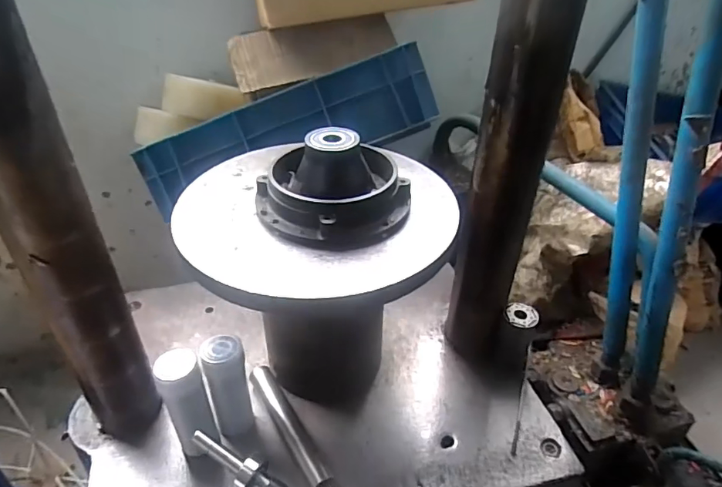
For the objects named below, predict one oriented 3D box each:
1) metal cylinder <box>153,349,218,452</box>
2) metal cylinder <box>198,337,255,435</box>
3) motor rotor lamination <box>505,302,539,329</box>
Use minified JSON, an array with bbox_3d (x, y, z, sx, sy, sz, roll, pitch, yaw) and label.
[{"bbox_3d":[-0.159,0.148,0.456,0.035,0.110,0.033,-16,40,-21],"label":"metal cylinder"},{"bbox_3d":[-0.126,0.137,0.474,0.035,0.112,0.031,-9,38,-13],"label":"metal cylinder"},{"bbox_3d":[0.177,0.079,0.544,0.034,0.007,0.035,1,37,0],"label":"motor rotor lamination"}]

